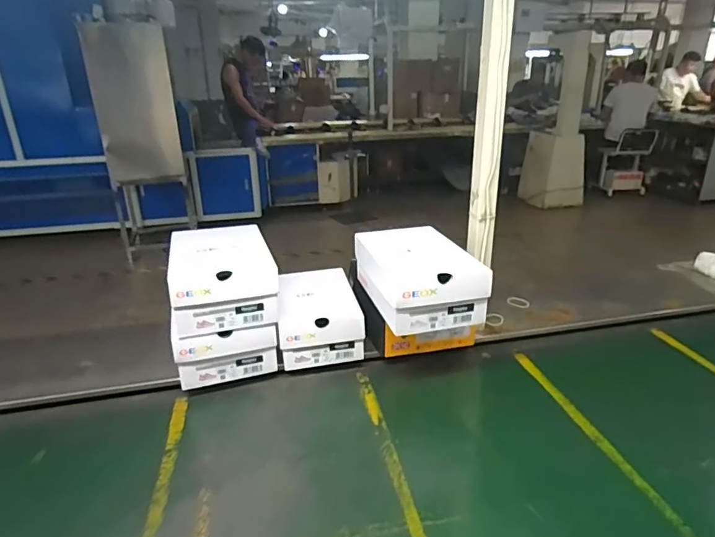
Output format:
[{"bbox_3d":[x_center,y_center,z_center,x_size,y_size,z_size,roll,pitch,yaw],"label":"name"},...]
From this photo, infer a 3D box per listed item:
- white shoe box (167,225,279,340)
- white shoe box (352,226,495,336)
[{"bbox_3d":[-0.277,0.009,0.991,0.188,0.113,0.300,-8,25,-16],"label":"white shoe box"},{"bbox_3d":[0.114,0.010,0.980,0.185,0.108,0.284,-8,25,-14],"label":"white shoe box"}]

